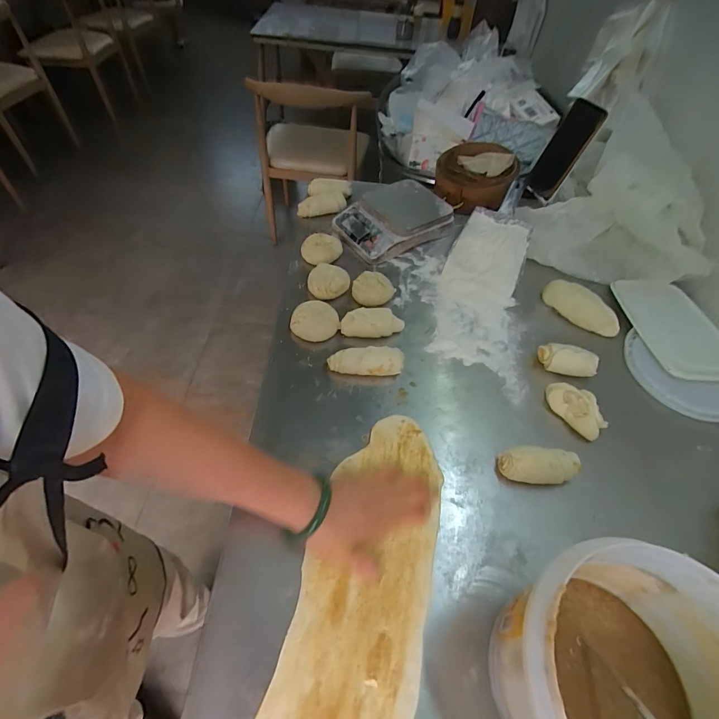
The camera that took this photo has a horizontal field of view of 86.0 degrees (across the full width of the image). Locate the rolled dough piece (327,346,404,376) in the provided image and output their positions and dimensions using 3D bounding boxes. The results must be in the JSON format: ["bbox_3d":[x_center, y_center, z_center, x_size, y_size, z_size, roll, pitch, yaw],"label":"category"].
[{"bbox_3d":[0.009,0.003,0.576,0.108,0.031,0.039,0,53,-3],"label":"rolled dough piece"}]

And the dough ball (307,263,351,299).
[{"bbox_3d":[-0.054,-0.136,0.681,0.070,0.035,0.066,2,53,-2],"label":"dough ball"}]

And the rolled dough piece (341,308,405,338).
[{"bbox_3d":[0.021,-0.058,0.623,0.098,0.035,0.041,4,53,-1],"label":"rolled dough piece"}]

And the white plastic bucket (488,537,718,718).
[{"bbox_3d":[0.215,0.266,0.318,0.185,0.154,0.183,2,53,-2],"label":"white plastic bucket"}]

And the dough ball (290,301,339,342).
[{"bbox_3d":[-0.071,-0.063,0.622,0.074,0.033,0.066,2,53,-2],"label":"dough ball"}]

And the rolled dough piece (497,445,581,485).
[{"bbox_3d":[0.229,0.135,0.492,0.096,0.038,0.046,2,53,-2],"label":"rolled dough piece"}]

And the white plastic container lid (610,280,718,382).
[{"bbox_3d":[0.560,-0.061,0.687,0.152,0.009,0.236,-1,53,-5],"label":"white plastic container lid"}]

